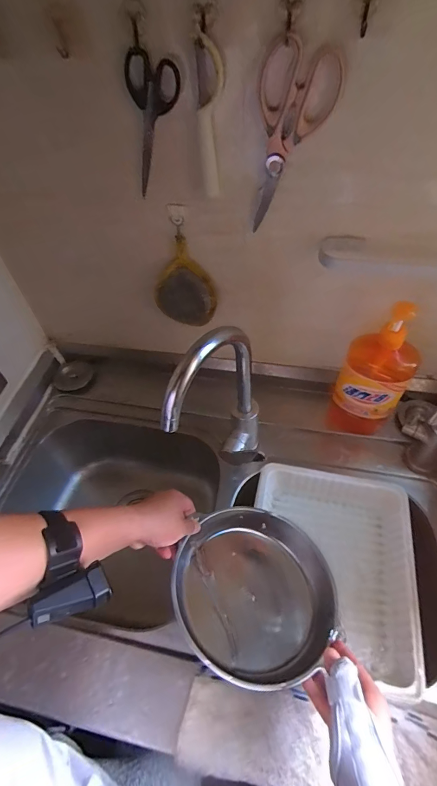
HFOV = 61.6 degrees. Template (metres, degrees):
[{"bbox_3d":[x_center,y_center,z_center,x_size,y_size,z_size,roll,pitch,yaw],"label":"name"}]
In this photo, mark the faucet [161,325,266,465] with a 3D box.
[{"bbox_3d":[0.011,0.050,0.537,0.176,0.317,0.062,-38,59,-23],"label":"faucet"}]

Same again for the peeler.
[{"bbox_3d":[-0.007,-0.312,0.428,0.029,0.150,0.027,-4,52,1],"label":"peeler"}]

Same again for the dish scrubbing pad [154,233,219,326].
[{"bbox_3d":[-0.054,-0.175,0.601,0.102,0.139,0.034,9,53,11],"label":"dish scrubbing pad"}]

